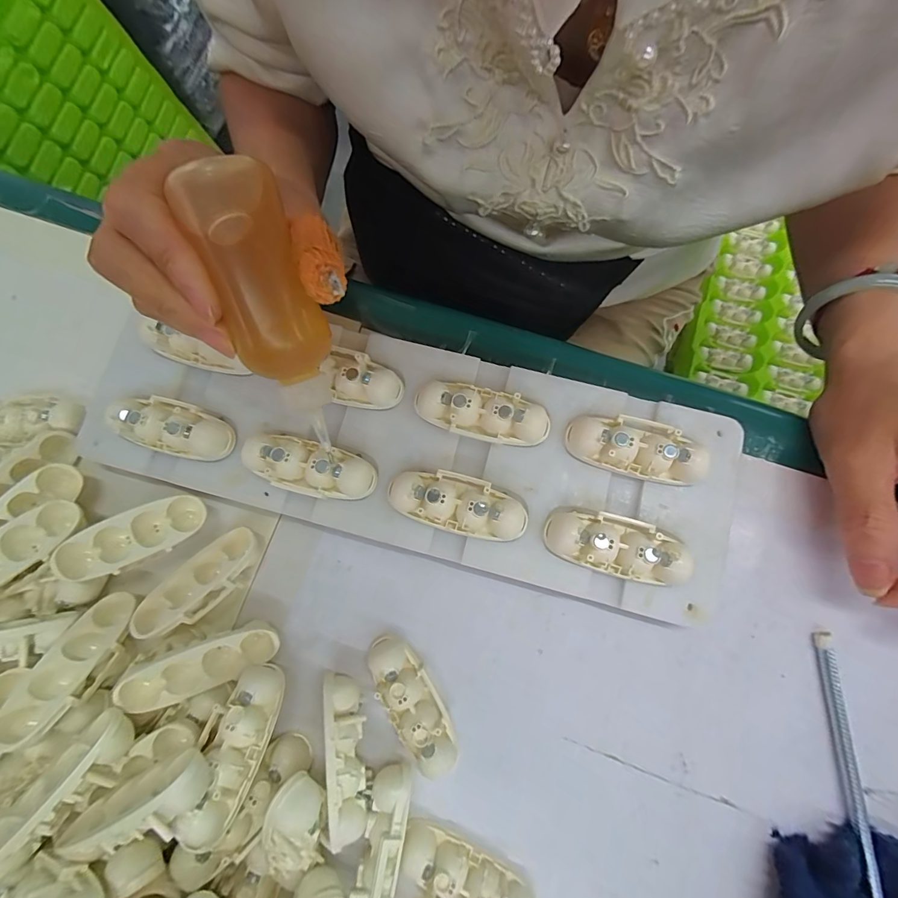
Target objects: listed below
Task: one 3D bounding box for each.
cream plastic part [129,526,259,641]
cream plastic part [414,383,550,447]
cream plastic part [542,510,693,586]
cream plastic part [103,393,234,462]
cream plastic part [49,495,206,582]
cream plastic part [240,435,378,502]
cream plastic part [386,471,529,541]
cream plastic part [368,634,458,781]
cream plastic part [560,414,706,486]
[{"bbox_3d":[-0.119,0.065,0.213,0.062,0.021,0.027,-40,79,-5],"label":"cream plastic part"},{"bbox_3d":[0.015,-0.017,0.209,0.062,0.016,0.024,14,79,6],"label":"cream plastic part"},{"bbox_3d":[0.074,0.042,0.193,0.061,0.017,0.026,13,79,6],"label":"cream plastic part"},{"bbox_3d":[-0.135,-0.011,0.213,0.060,0.016,0.025,19,80,7],"label":"cream plastic part"},{"bbox_3d":[-0.150,0.043,0.210,0.061,0.016,0.022,-24,79,-19],"label":"cream plastic part"},{"bbox_3d":[-0.066,0.008,0.207,0.061,0.017,0.024,13,79,6],"label":"cream plastic part"},{"bbox_3d":[0.003,0.025,0.201,0.061,0.018,0.026,14,79,6],"label":"cream plastic part"},{"bbox_3d":[-0.017,0.118,0.202,0.024,0.013,0.062,-34,79,-4],"label":"cream plastic part"},{"bbox_3d":[0.086,-0.003,0.201,0.059,0.015,0.028,14,79,6],"label":"cream plastic part"}]

